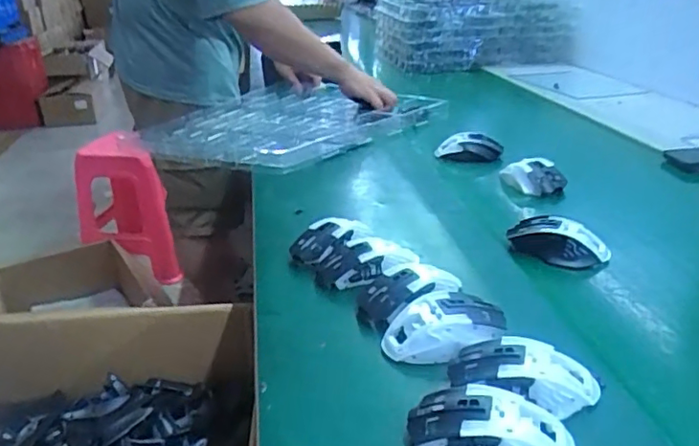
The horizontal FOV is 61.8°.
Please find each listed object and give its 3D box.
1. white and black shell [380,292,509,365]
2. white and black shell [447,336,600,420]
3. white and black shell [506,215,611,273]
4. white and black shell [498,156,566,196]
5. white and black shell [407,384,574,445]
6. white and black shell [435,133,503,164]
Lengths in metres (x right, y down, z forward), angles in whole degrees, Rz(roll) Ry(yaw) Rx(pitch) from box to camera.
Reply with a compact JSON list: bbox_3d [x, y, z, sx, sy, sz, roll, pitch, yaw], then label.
[{"bbox_3d":[0.088,0.099,0.544,0.114,0.040,0.070,-1,25,2],"label":"white and black shell"},{"bbox_3d":[0.140,0.126,0.475,0.118,0.042,0.061,5,25,15],"label":"white and black shell"},{"bbox_3d":[0.243,0.022,0.683,0.105,0.040,0.062,17,31,35],"label":"white and black shell"},{"bbox_3d":[0.274,-0.065,0.871,0.081,0.052,0.054,0,25,6],"label":"white and black shell"},{"bbox_3d":[0.102,0.152,0.427,0.114,0.037,0.058,5,25,15],"label":"white and black shell"},{"bbox_3d":[0.206,-0.124,1.006,0.110,0.049,0.032,1,25,7],"label":"white and black shell"}]

